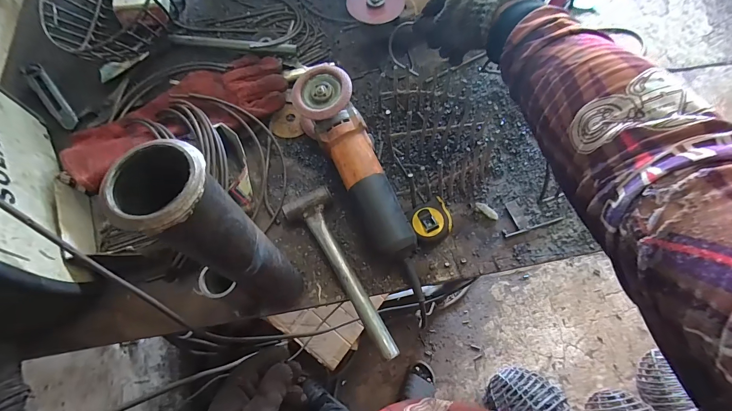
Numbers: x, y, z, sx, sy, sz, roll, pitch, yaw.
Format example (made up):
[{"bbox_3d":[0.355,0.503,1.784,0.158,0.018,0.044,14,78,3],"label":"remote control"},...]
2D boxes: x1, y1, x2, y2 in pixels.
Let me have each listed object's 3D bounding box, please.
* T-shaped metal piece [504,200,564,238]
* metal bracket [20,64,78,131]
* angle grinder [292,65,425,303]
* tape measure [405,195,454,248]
[{"bbox_3d":[0.228,0.011,0.471,0.081,0.006,0.047,-16,70,-5],"label":"T-shaped metal piece"},{"bbox_3d":[-0.526,-0.185,0.552,0.031,0.010,0.151,-40,74,-13],"label":"metal bracket"},{"bbox_3d":[-0.006,-0.035,0.450,0.081,0.091,0.332,-24,71,-8],"label":"angle grinder"},{"bbox_3d":[0.088,0.023,0.461,0.053,0.027,0.061,-17,70,-6],"label":"tape measure"}]

